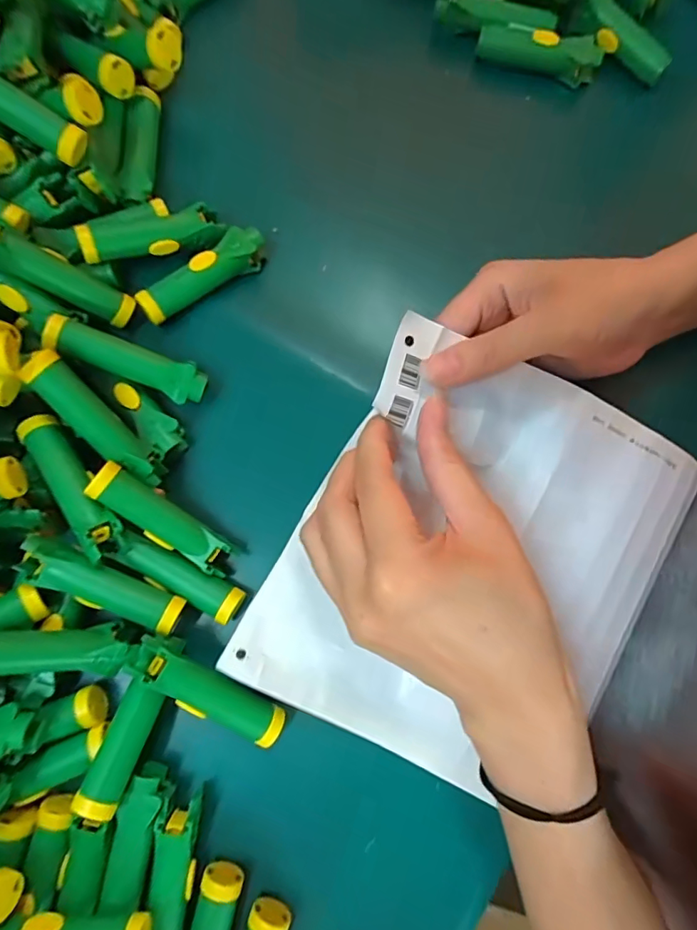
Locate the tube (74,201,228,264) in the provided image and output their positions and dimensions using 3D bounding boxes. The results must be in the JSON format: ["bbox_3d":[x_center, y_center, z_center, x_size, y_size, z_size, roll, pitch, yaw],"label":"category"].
[{"bbox_3d":[-0.113,-0.134,0.286,0.077,0.017,0.023,-18,80,-21],"label":"tube"}]

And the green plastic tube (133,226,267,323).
[{"bbox_3d":[-0.084,-0.111,0.289,0.079,0.021,0.019,-40,83,-7],"label":"green plastic tube"}]

